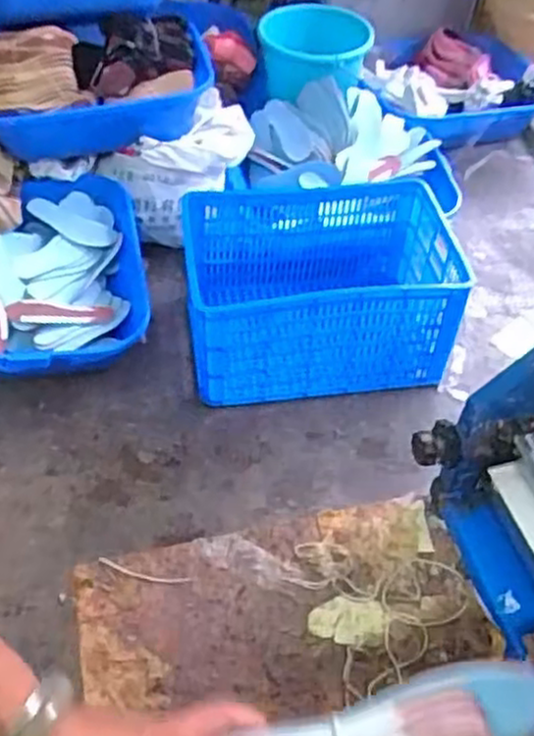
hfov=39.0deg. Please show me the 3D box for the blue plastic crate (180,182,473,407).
[{"bbox_3d":[0.131,-0.181,1.770,0.623,0.284,0.428,-4,48,-7],"label":"blue plastic crate"}]

